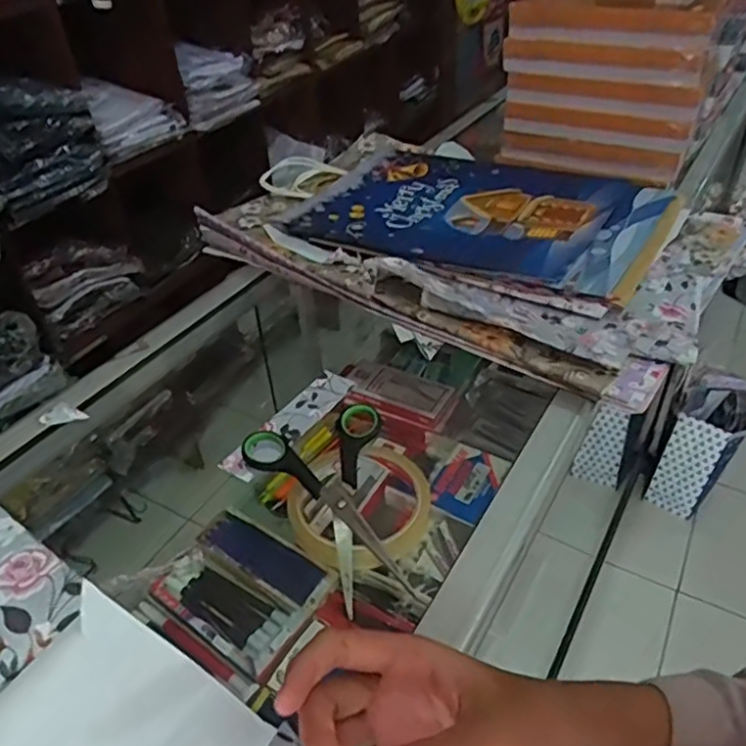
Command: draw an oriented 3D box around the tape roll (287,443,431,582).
[{"bbox_3d":[-0.009,0.086,0.424,0.091,0.018,0.102,-31,48,-30],"label":"tape roll"}]

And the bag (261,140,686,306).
[{"bbox_3d":[0.092,-0.204,0.734,0.462,0.018,0.275,20,45,25],"label":"bag"}]

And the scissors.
[{"bbox_3d":[-0.023,0.082,0.417,0.097,0.010,0.151,-14,41,-14],"label":"scissors"}]

